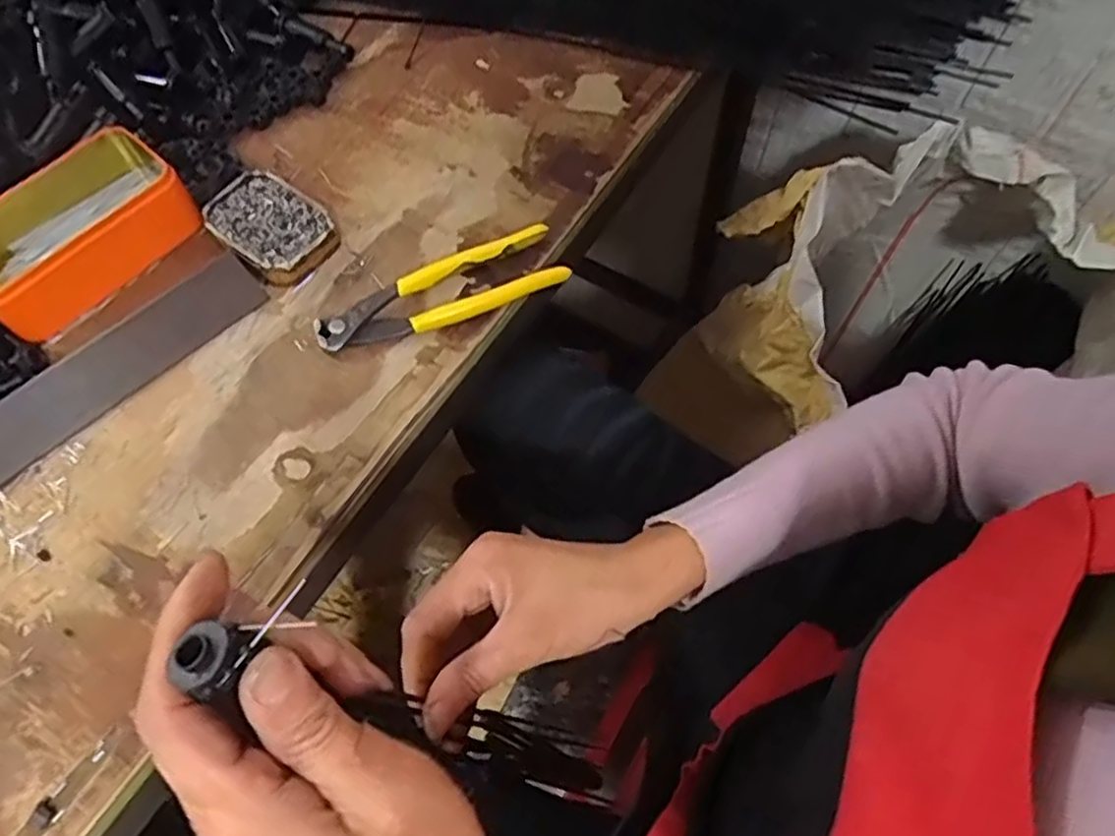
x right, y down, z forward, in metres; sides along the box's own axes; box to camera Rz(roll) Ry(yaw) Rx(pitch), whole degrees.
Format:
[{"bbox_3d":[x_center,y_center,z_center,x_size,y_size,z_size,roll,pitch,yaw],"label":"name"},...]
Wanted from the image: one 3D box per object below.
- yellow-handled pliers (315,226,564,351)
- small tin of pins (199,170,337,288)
[{"bbox_3d":[-0.078,-0.083,0.475,0.164,0.025,0.044,-17,64,-8],"label":"yellow-handled pliers"},{"bbox_3d":[-0.196,-0.131,0.498,0.087,0.025,0.060,36,69,18],"label":"small tin of pins"}]

